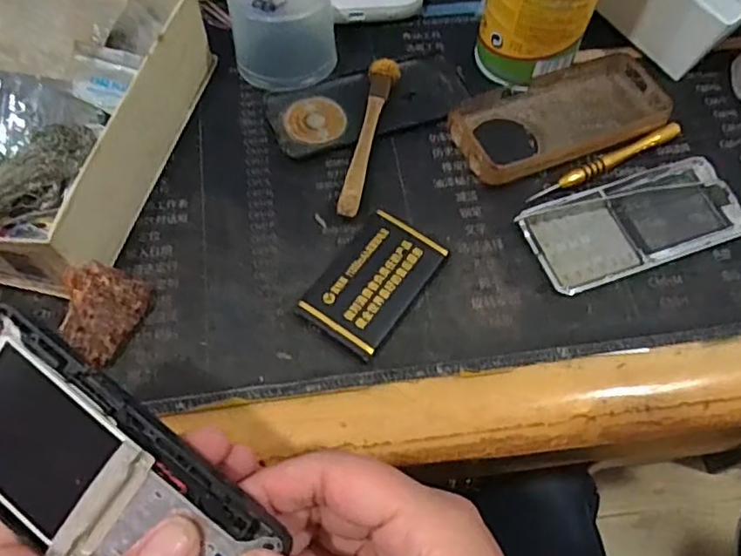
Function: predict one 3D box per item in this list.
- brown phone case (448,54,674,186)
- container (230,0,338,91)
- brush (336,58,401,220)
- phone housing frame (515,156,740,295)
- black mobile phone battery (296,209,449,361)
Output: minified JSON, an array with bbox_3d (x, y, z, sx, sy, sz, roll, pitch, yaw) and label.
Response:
[{"bbox_3d":[0.117,-0.101,0.390,0.133,0.019,0.066,-23,68,-13],"label":"brown phone case"},{"bbox_3d":[-0.053,-0.155,0.384,0.061,0.050,0.057,1,65,-2],"label":"container"},{"bbox_3d":[-0.002,-0.085,0.374,0.016,0.010,0.116,13,65,3],"label":"brush"},{"bbox_3d":[0.152,-0.032,0.362,0.127,0.005,0.056,-18,67,-11],"label":"phone housing frame"},{"bbox_3d":[0.001,0.002,0.336,0.047,0.009,0.075,33,68,13],"label":"black mobile phone battery"}]

